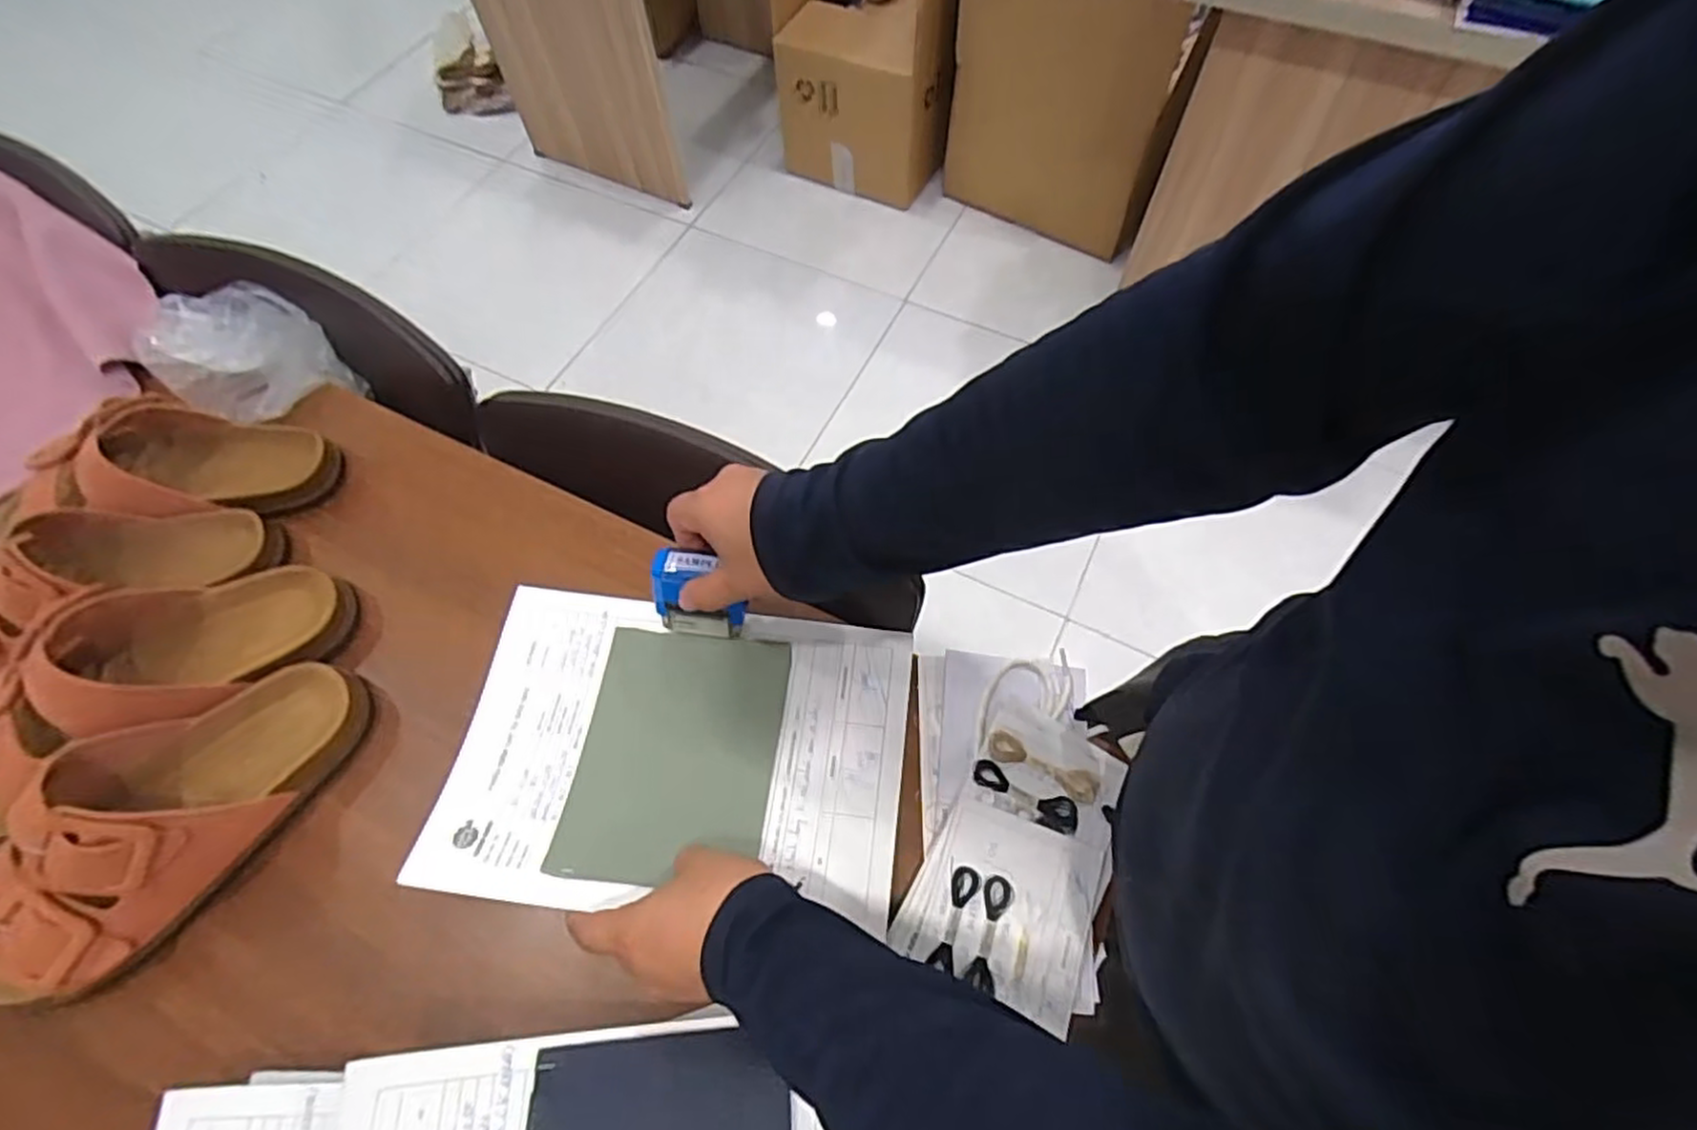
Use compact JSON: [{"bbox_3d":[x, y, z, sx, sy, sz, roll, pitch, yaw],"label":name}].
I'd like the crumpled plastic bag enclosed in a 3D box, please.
[{"bbox_3d":[-0.503,-0.177,0.614,0.115,0.094,0.065,-33,67,-13],"label":"crumpled plastic bag"}]

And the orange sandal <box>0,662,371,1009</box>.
[{"bbox_3d":[-0.426,0.149,0.446,0.103,0.091,0.236,32,69,16],"label":"orange sandal"}]

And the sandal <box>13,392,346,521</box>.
[{"bbox_3d":[-0.514,-0.080,0.558,0.211,0.070,0.096,0,63,-12],"label":"sandal"}]

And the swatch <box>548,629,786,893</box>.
[{"bbox_3d":[-0.115,0.124,0.490,0.130,0.019,0.163,5,64,4],"label":"swatch"}]

